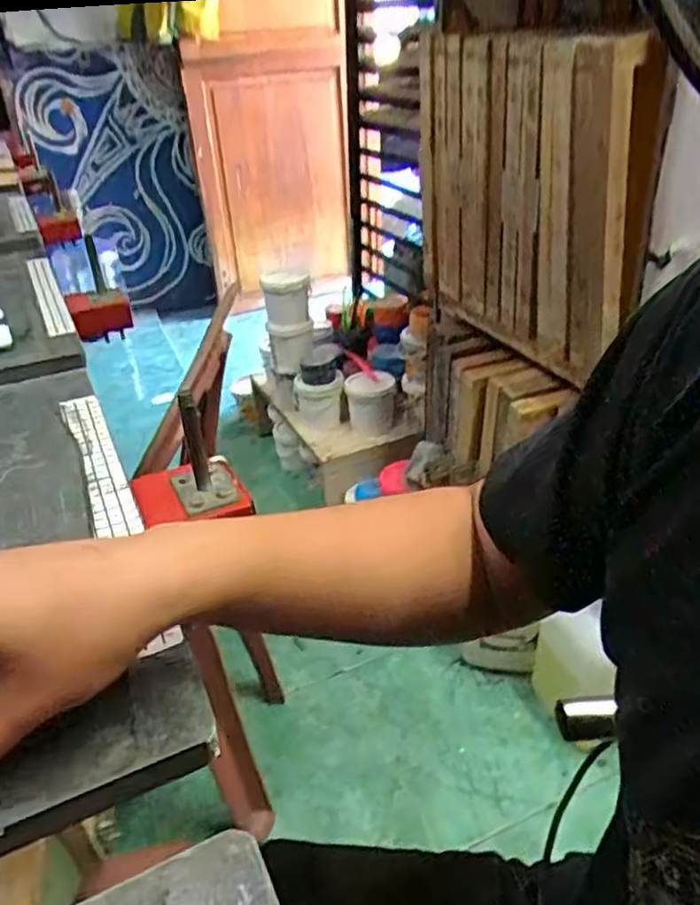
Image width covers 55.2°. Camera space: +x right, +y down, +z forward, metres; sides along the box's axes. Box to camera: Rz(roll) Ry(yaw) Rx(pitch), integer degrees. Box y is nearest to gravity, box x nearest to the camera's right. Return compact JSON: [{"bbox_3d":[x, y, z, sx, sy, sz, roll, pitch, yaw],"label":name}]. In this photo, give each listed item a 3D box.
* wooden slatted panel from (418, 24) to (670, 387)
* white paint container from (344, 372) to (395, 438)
[{"bbox_3d":[0.268,-0.419,1.110,0.065,0.467,0.523,-18,35,-21],"label":"wooden slatted panel"},{"bbox_3d":[0.054,-0.121,1.688,0.119,0.113,0.133,-4,33,0],"label":"white paint container"}]

